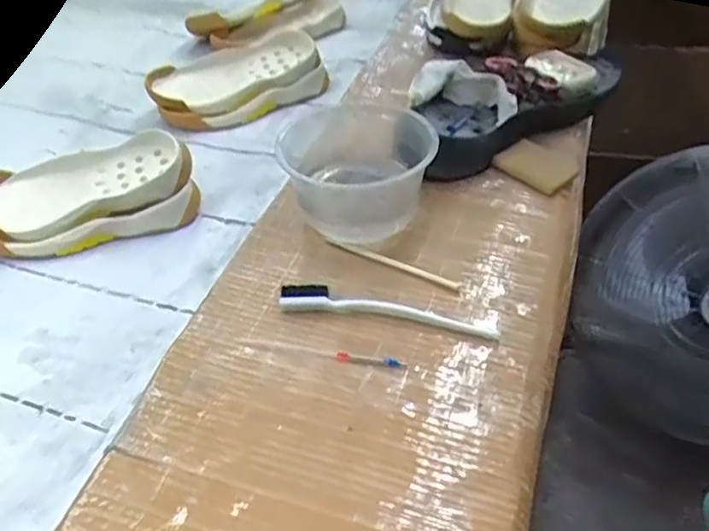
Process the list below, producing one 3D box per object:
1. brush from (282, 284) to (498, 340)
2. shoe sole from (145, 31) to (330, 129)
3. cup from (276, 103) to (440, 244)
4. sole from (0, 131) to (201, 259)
[{"bbox_3d":[0.026,0.034,0.505,0.168,0.013,0.027,8,44,11],"label":"brush"},{"bbox_3d":[-0.152,-0.240,0.840,0.217,0.054,0.110,-20,46,-19],"label":"shoe sole"},{"bbox_3d":[0.003,-0.087,0.591,0.129,0.075,0.118,-1,43,1],"label":"cup"},{"bbox_3d":[-0.272,-0.072,0.651,0.215,0.061,0.101,-16,45,-15],"label":"sole"}]

